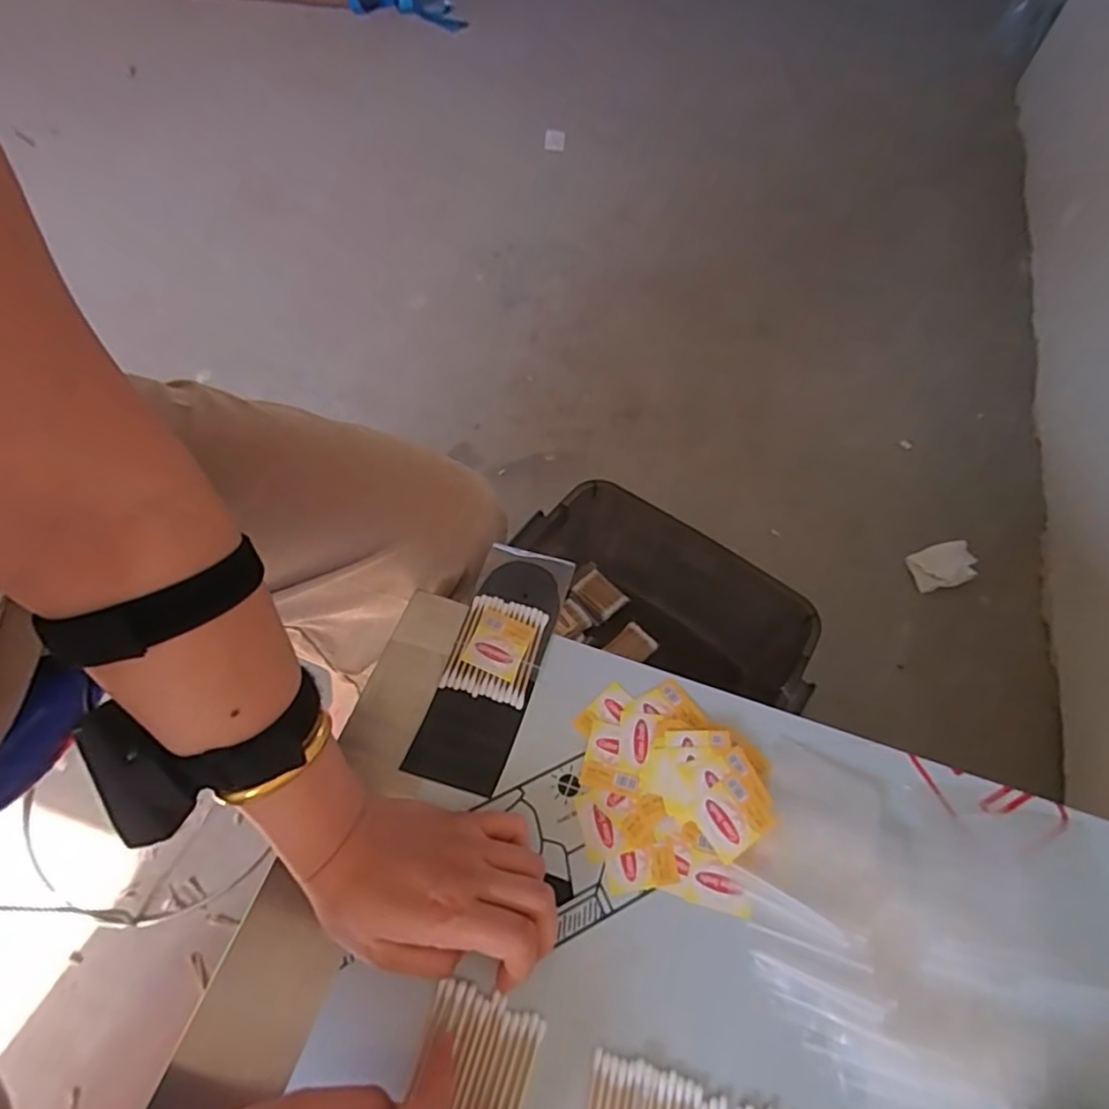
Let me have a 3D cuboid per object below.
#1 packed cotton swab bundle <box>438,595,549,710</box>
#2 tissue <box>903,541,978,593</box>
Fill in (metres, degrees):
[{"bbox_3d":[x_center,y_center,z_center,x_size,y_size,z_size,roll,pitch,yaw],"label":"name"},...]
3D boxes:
[{"bbox_3d":[-0.041,0.066,0.441,0.057,0.009,0.070,16,61,6],"label":"packed cotton swab bundle"},{"bbox_3d":[0.625,0.017,1.011,0.117,0.011,0.068,-13,62,-10],"label":"tissue"}]

